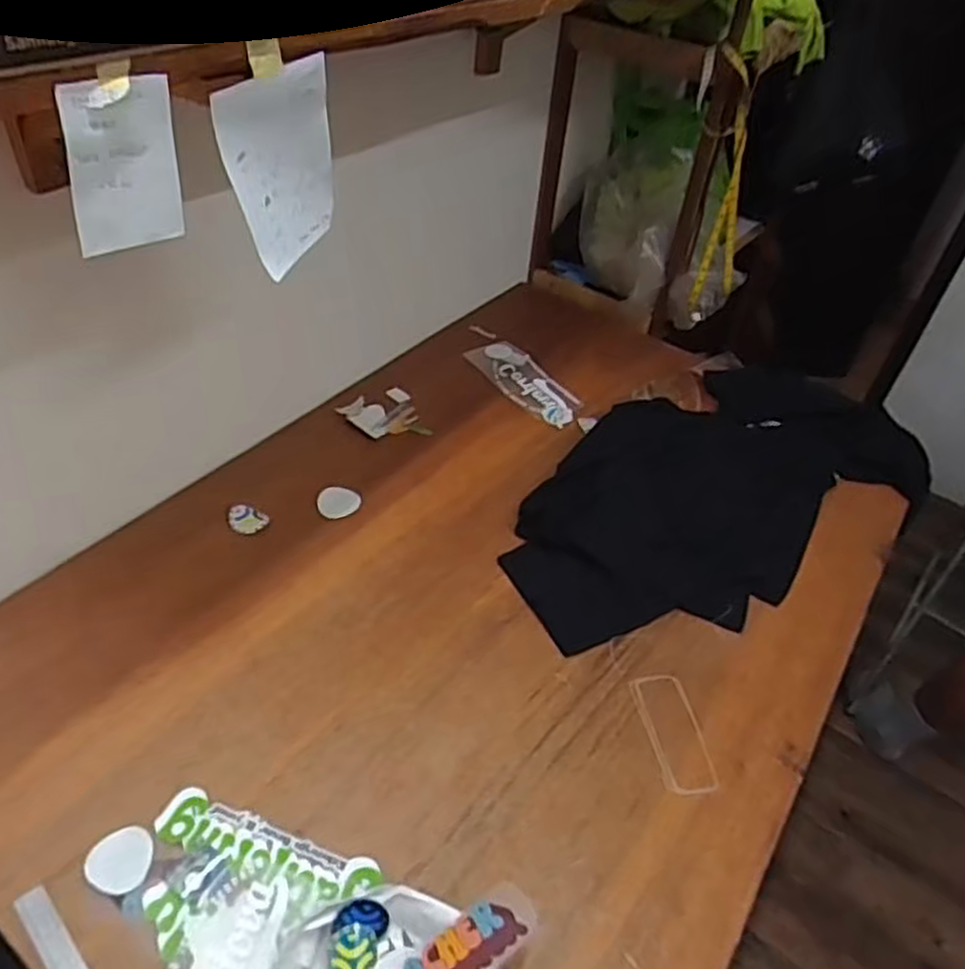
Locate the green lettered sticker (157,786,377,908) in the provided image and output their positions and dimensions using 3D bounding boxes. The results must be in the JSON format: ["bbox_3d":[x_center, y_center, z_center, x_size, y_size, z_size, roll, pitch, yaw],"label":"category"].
[{"bbox_3d":[-0.216,0.366,0.759,0.226,0.006,0.058,17,36,9],"label":"green lettered sticker"}]

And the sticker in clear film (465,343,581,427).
[{"bbox_3d":[0.077,-0.187,1.405,0.100,0.010,0.262,-26,51,-20],"label":"sticker in clear film"}]

